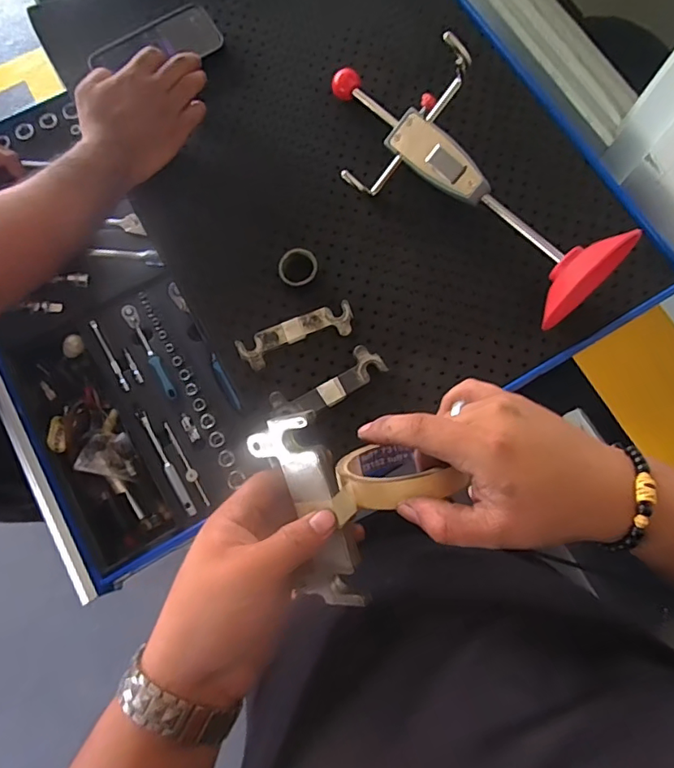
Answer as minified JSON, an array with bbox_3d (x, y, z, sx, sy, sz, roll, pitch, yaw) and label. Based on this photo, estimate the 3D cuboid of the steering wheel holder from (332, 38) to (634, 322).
[{"bbox_3d":[0.120,-0.219,0.505,0.360,0.134,0.118,44,81,9],"label":"steering wheel holder"}]

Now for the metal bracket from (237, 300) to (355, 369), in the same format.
[{"bbox_3d":[-0.040,-0.050,0.526,0.120,0.008,0.037,-22,78,-5],"label":"metal bracket"}]

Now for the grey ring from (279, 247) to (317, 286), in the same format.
[{"bbox_3d":[-0.040,-0.118,0.532,0.039,0.020,0.039,0,77,0],"label":"grey ring"}]

